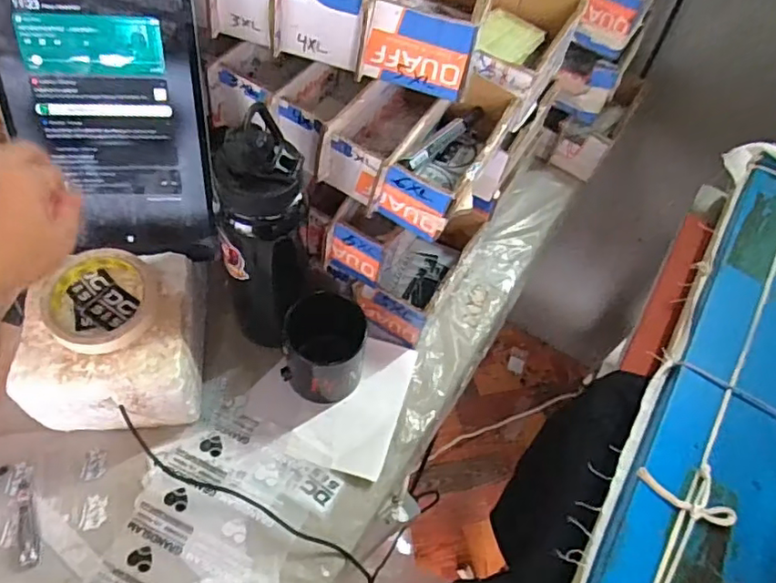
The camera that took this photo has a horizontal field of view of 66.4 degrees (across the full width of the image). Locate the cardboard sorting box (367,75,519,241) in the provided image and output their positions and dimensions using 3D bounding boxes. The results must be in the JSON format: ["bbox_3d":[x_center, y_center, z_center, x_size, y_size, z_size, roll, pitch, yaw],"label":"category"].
[{"bbox_3d":[0.053,-0.133,0.557,0.089,0.075,0.162,23,58,6],"label":"cardboard sorting box"}]

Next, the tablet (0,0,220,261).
[{"bbox_3d":[-0.234,-0.139,0.507,0.157,0.237,0.015,-2,32,-7],"label":"tablet"}]

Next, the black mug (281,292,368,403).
[{"bbox_3d":[-0.064,0.058,0.594,0.077,0.099,0.074,5,57,-7],"label":"black mug"}]

